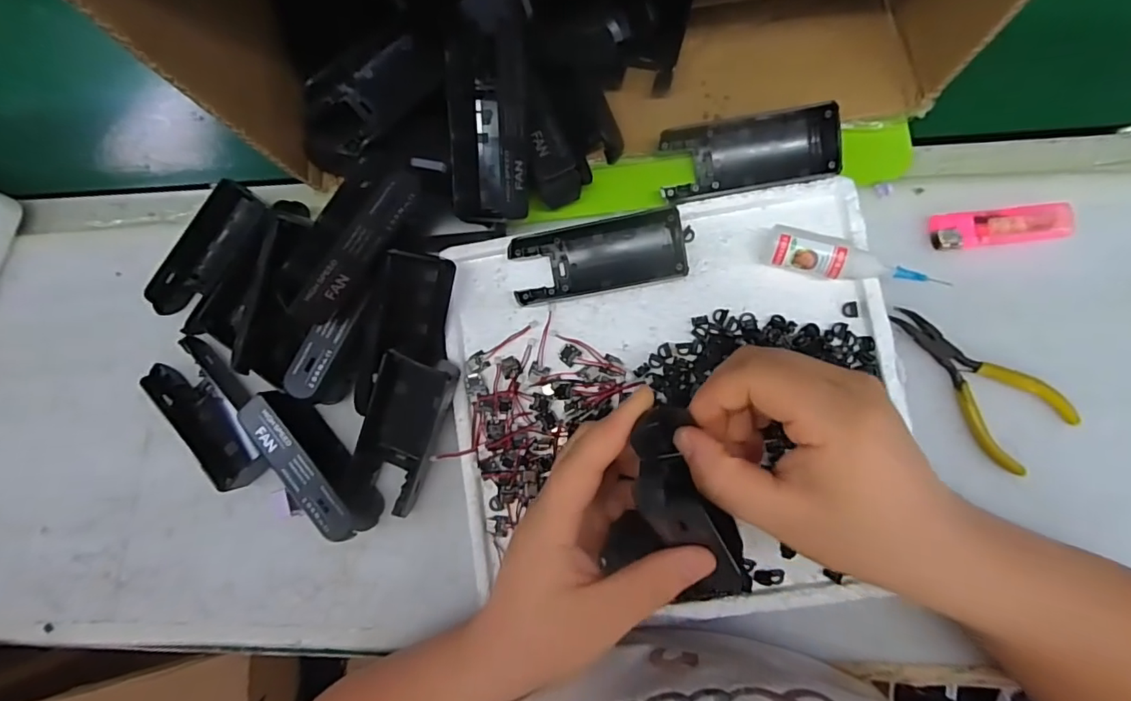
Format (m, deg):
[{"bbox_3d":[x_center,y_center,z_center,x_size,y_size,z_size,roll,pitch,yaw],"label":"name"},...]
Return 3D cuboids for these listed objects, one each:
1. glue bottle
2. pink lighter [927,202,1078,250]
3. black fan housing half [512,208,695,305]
[{"bbox_3d":[0.172,-0.054,0.317,0.097,0.029,0.026,12,84,7],"label":"glue bottle"},{"bbox_3d":[0.275,-0.078,0.331,0.078,0.008,0.023,-3,83,5],"label":"pink lighter"},{"bbox_3d":[0.024,-0.062,0.338,0.113,0.022,0.043,-12,82,4],"label":"black fan housing half"}]

